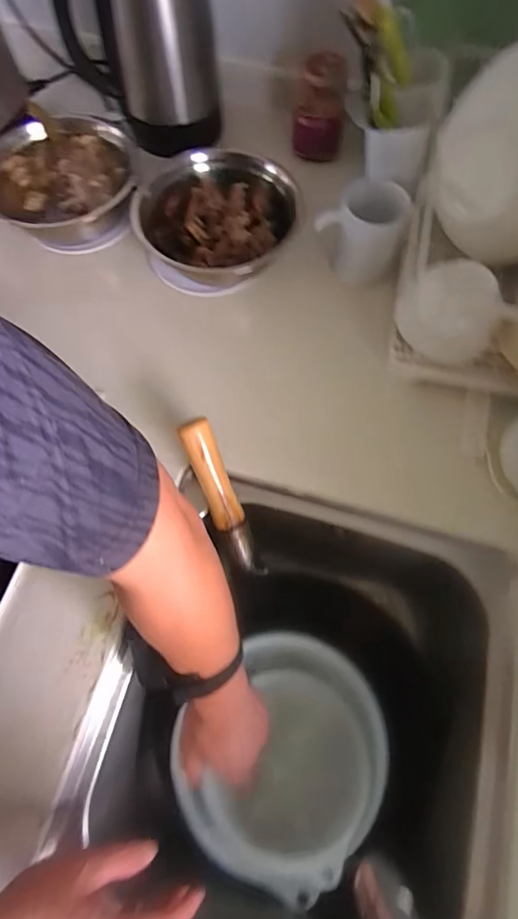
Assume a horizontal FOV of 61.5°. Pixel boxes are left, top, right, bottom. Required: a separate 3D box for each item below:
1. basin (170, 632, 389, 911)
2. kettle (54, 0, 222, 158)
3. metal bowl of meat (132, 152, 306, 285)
[{"bbox_3d":[0.037,0.333,0.498,0.215,0.110,0.232,0,70,1],"label":"basin"},{"bbox_3d":[-0.150,-0.568,0.584,0.197,0.209,0.129,38,75,13],"label":"kettle"},{"bbox_3d":[-0.056,-0.305,0.571,0.180,0.063,0.191,0,70,1],"label":"metal bowl of meat"}]

